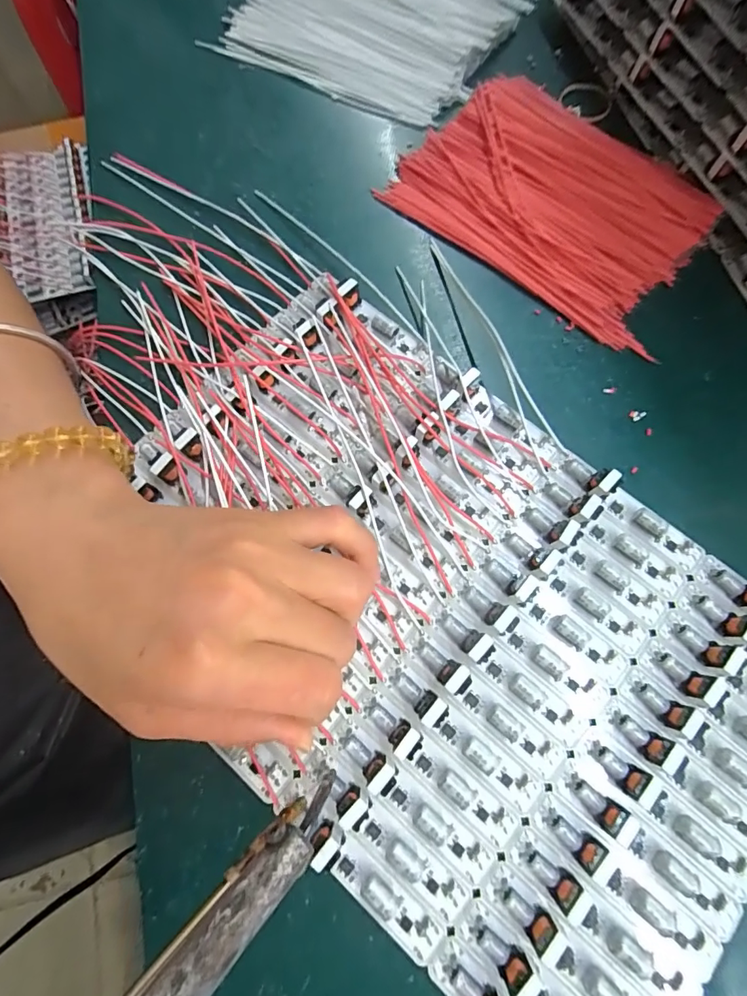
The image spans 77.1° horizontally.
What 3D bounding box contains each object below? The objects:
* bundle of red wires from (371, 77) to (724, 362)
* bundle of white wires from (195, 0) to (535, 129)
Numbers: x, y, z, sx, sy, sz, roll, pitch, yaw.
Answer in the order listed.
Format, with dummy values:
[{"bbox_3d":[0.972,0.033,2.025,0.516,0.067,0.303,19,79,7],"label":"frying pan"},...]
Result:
[{"bbox_3d":[0.097,-0.163,0.250,0.155,0.015,0.111,40,79,11],"label":"bundle of red wires"},{"bbox_3d":[0.003,-0.309,0.292,0.154,0.012,0.147,29,77,8],"label":"bundle of white wires"}]

